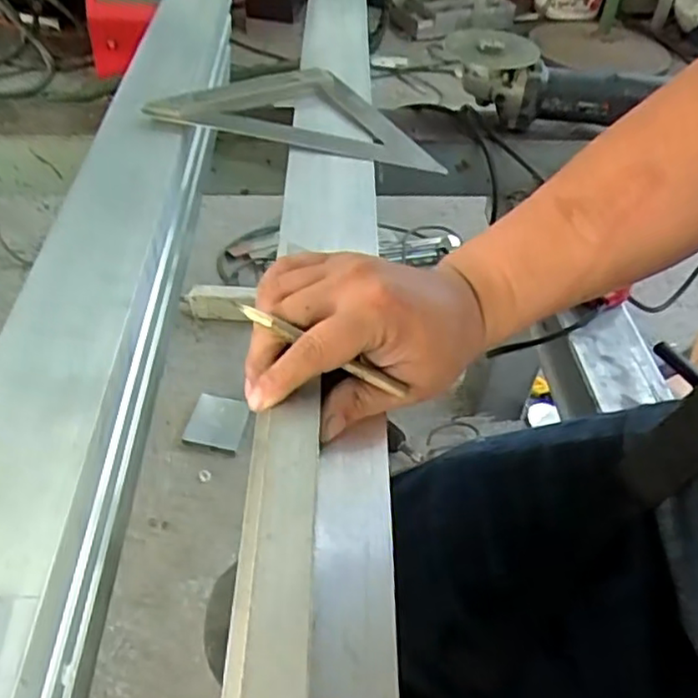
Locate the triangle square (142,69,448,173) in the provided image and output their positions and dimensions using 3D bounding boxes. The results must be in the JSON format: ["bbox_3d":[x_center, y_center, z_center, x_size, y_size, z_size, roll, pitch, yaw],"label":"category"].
[{"bbox_3d":[-0.039,-0.211,0.574,0.237,0.022,0.122,12,51,2],"label":"triangle square"}]

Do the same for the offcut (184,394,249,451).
[{"bbox_3d":[-0.191,0.105,0.983,0.079,0.006,0.090,14,50,-2],"label":"offcut"}]

